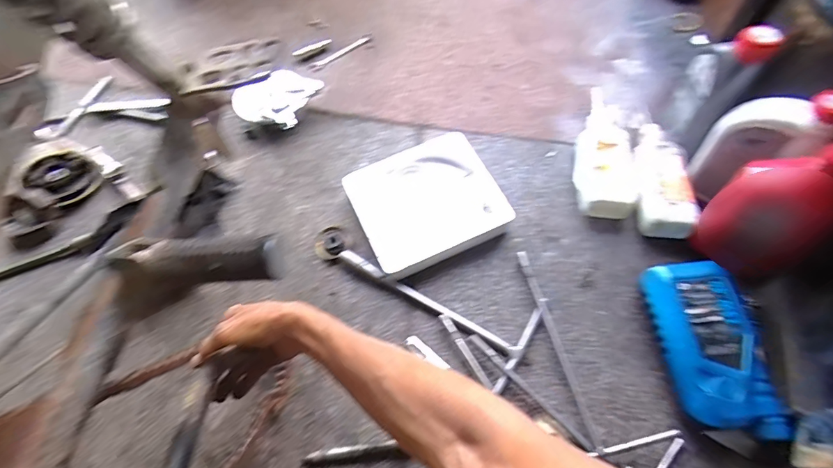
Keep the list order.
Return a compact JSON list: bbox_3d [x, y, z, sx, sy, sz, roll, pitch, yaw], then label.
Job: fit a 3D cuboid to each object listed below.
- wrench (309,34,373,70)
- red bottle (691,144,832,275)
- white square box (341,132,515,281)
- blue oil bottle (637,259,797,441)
[{"bbox_3d":[-0.176,-0.423,0.982,0.162,0.009,0.025,-35,64,-15],"label":"wrench"},{"bbox_3d":[0.476,-0.031,0.571,0.116,0.214,0.065,19,64,14],"label":"red bottle"},{"bbox_3d":[0.016,-0.058,0.734,0.237,0.047,0.229,-22,61,-8],"label":"white square box"},{"bbox_3d":[0.395,0.154,0.582,0.124,0.061,0.227,-2,60,3],"label":"blue oil bottle"}]

